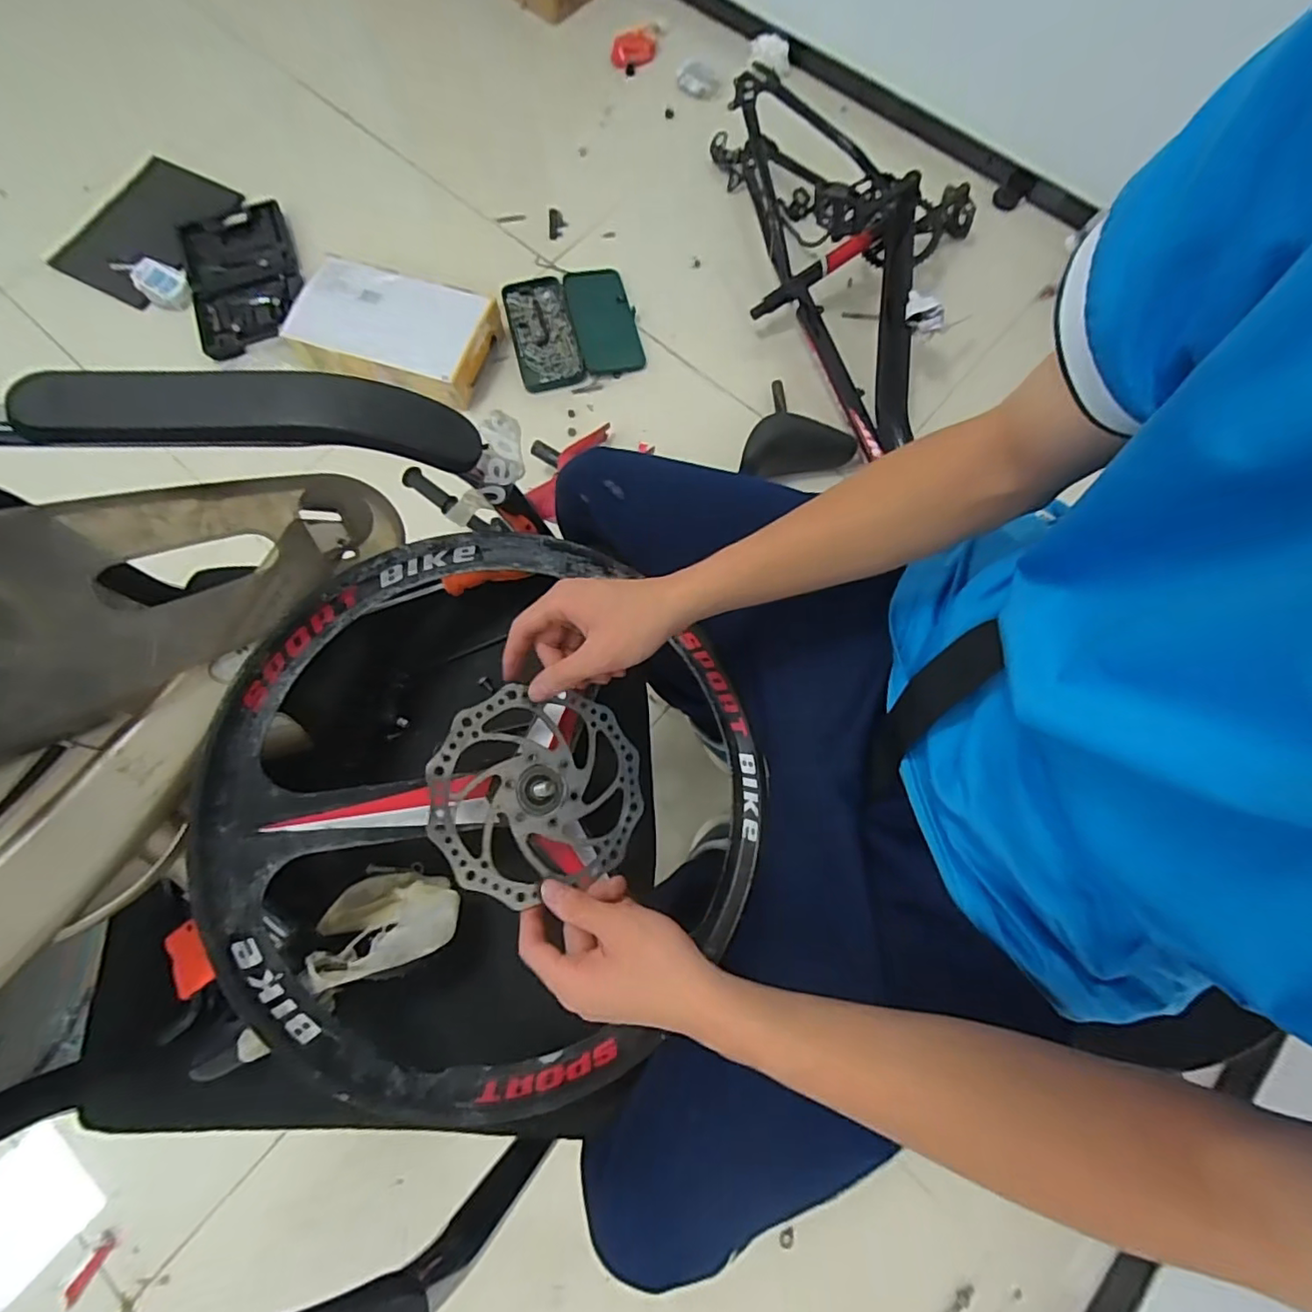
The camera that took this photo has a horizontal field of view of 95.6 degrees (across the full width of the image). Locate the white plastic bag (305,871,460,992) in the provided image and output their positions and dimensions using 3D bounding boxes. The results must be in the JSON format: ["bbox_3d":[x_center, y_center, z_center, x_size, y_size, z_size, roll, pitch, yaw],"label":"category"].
[{"bbox_3d":[-0.202,0.192,0.432,0.115,0.094,0.061,-13,74,-5],"label":"white plastic bag"}]

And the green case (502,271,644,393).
[{"bbox_3d":[-0.162,-0.645,1.175,0.244,0.041,0.260,-14,76,-6],"label":"green case"}]

